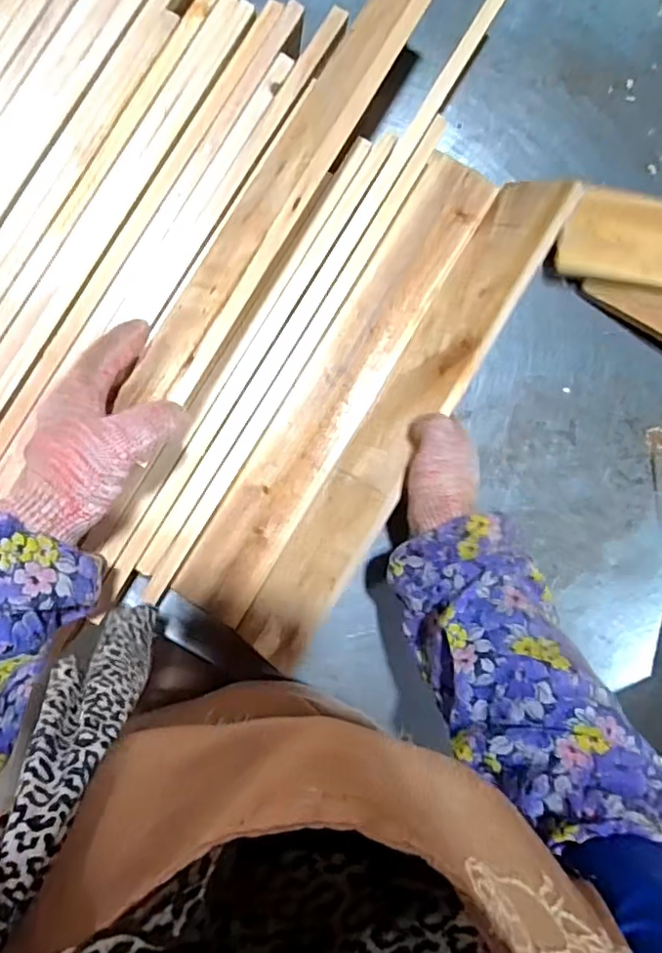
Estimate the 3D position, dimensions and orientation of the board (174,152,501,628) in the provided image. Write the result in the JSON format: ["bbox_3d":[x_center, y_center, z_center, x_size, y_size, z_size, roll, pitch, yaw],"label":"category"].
[{"bbox_3d":[0.008,-0.088,0.556,0.071,0.010,0.491,31,87,-4],"label":"board"}]

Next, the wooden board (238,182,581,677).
[{"bbox_3d":[0.071,-0.059,0.538,0.011,0.079,0.506,34,85,-48],"label":"wooden board"}]

